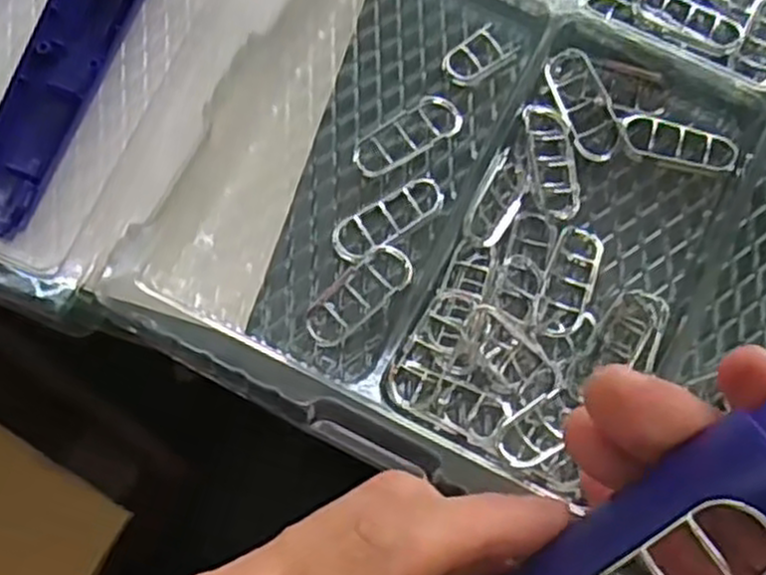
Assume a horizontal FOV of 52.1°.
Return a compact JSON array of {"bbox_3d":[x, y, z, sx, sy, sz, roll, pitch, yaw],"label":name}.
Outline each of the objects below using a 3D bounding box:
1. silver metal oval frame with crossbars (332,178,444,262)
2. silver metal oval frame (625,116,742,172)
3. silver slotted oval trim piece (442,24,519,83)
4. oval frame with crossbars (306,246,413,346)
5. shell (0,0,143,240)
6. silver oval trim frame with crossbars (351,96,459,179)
[{"bbox_3d":[0.002,-0.030,0.345,0.053,0.010,0.020,-34,79,-8],"label":"silver metal oval frame with crossbars"},{"bbox_3d":[0.134,-0.065,0.356,0.053,0.008,0.018,15,76,3],"label":"silver metal oval frame"},{"bbox_3d":[0.045,-0.109,0.368,0.034,0.004,0.020,-38,79,-9],"label":"silver slotted oval trim piece"},{"bbox_3d":[-0.011,0.003,0.335,0.053,0.009,0.022,-40,80,-9],"label":"oval frame with crossbars"},{"bbox_3d":[-0.144,-0.102,0.356,0.038,0.017,0.166,23,77,5],"label":"shell"},{"bbox_3d":[0.011,-0.068,0.356,0.052,0.008,0.021,-34,79,-8],"label":"silver oval trim frame with crossbars"}]

